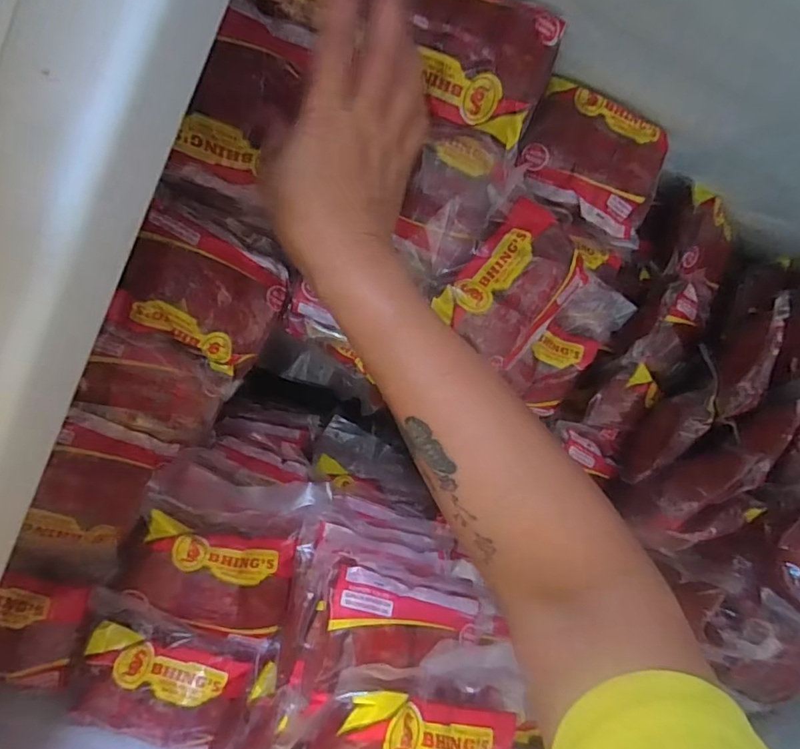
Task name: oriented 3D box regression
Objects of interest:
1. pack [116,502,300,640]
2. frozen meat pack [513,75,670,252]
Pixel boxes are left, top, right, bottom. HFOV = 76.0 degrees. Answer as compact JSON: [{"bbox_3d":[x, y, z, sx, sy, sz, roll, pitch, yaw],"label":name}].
[{"bbox_3d":[-0.141,0.149,0.380,0.119,0.029,0.094,14,97,-6],"label":"pack"},{"bbox_3d":[0.164,-0.180,0.428,0.125,0.036,0.096,27,95,-7],"label":"frozen meat pack"}]

